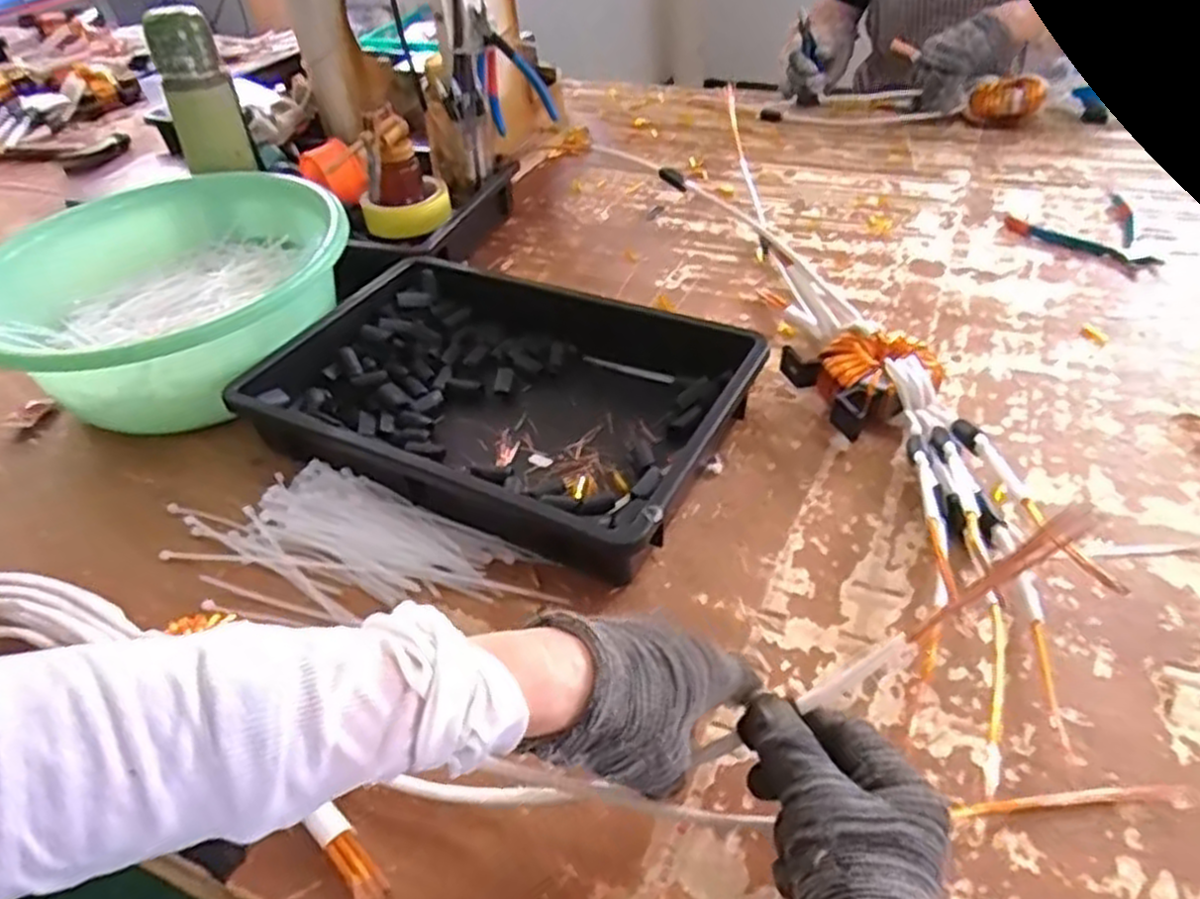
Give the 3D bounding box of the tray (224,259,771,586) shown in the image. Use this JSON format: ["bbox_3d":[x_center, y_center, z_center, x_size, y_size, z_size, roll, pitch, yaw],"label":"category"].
[{"bbox_3d":[-0.072,-0.051,0.653,0.369,0.067,0.273,17,47,24],"label":"tray"}]

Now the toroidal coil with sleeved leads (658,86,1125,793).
[{"bbox_3d":[0.211,-0.081,0.661,0.144,0.050,0.684,-10,42,-3],"label":"toroidal coil with sleeved leads"}]

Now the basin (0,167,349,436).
[{"bbox_3d":[-0.371,-0.140,0.719,0.290,0.106,0.313,-4,42,4],"label":"basin"}]

